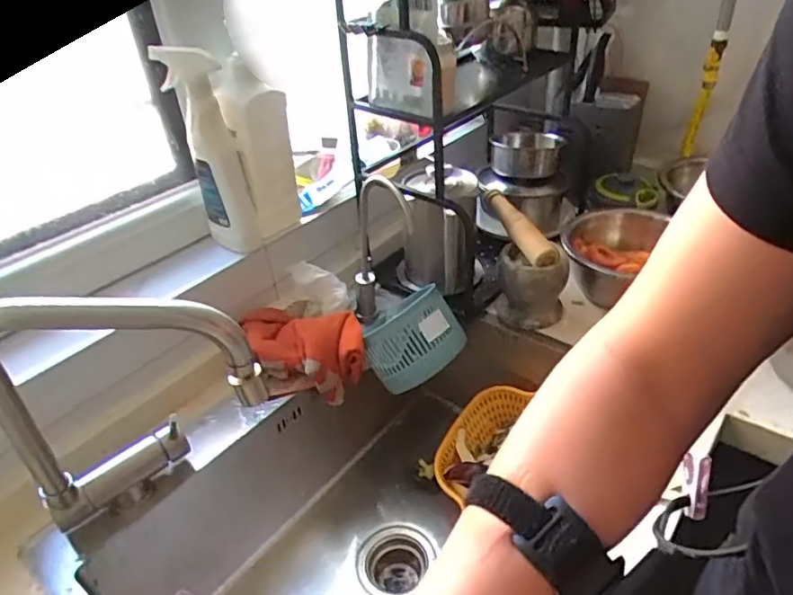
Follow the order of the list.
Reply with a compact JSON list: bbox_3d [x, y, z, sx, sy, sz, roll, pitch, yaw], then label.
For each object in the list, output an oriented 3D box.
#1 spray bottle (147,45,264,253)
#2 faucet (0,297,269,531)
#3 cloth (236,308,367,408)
[{"bbox_3d":[-0.231,-0.175,0.728,0.072,0.266,0.067,-13,36,-13],"label":"spray bottle"},{"bbox_3d":[-0.239,0.113,0.542,0.213,0.325,0.068,-4,53,-15],"label":"faucet"},{"bbox_3d":[-0.125,0.078,0.818,0.145,0.112,0.116,-19,37,-20],"label":"cloth"}]

